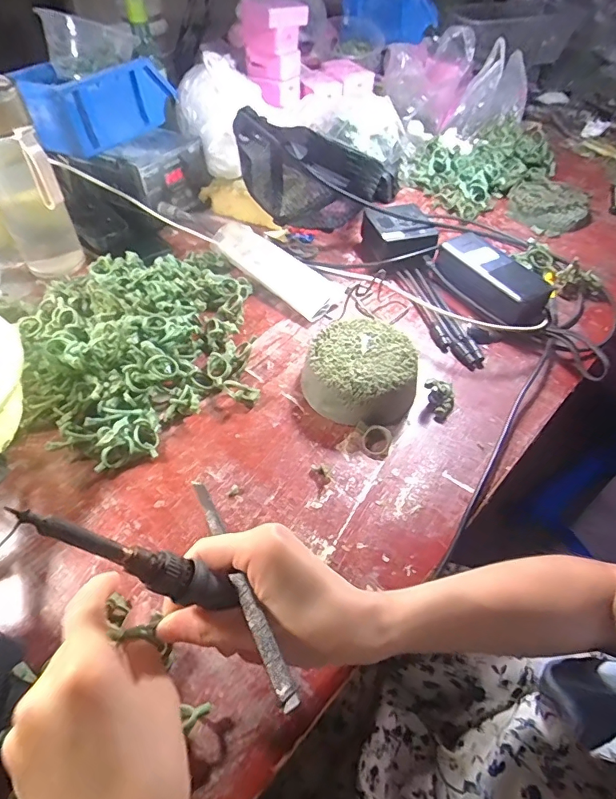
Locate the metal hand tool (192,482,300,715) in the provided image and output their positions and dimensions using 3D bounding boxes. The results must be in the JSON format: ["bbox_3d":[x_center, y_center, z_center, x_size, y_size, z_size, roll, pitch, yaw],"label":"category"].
[{"bbox_3d":[-0.041,0.094,0.253,0.008,0.005,0.161,-22,33,-17],"label":"metal hand tool"}]

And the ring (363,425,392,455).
[{"bbox_3d":[0.062,0.036,0.409,0.025,0.011,0.026,-1,85,12],"label":"ring"}]

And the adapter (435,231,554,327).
[{"bbox_3d":[0.207,-0.132,0.522,0.062,0.049,0.142,-24,57,-19],"label":"adapter"}]

